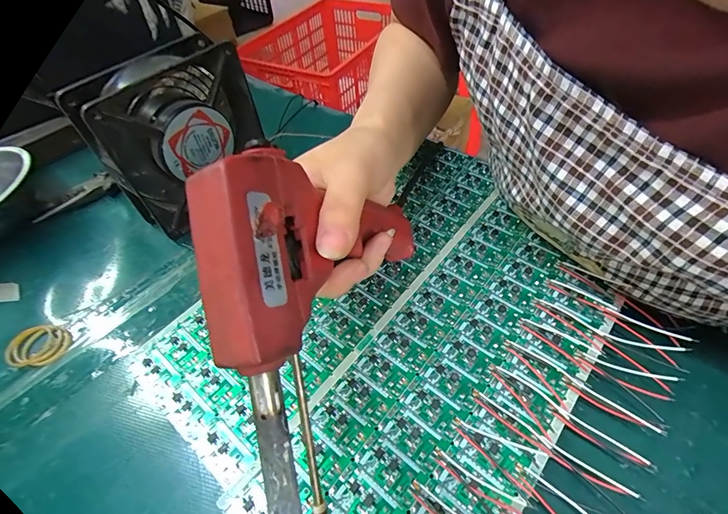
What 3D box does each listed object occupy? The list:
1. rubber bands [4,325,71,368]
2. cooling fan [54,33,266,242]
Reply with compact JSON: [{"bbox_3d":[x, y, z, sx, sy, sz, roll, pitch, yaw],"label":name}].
[{"bbox_3d":[-0.221,0.060,0.251,0.037,0.006,0.028,-4,51,3],"label":"rubber bands"},{"bbox_3d":[-0.143,-0.097,0.301,0.047,0.119,0.125,24,58,23],"label":"cooling fan"}]

